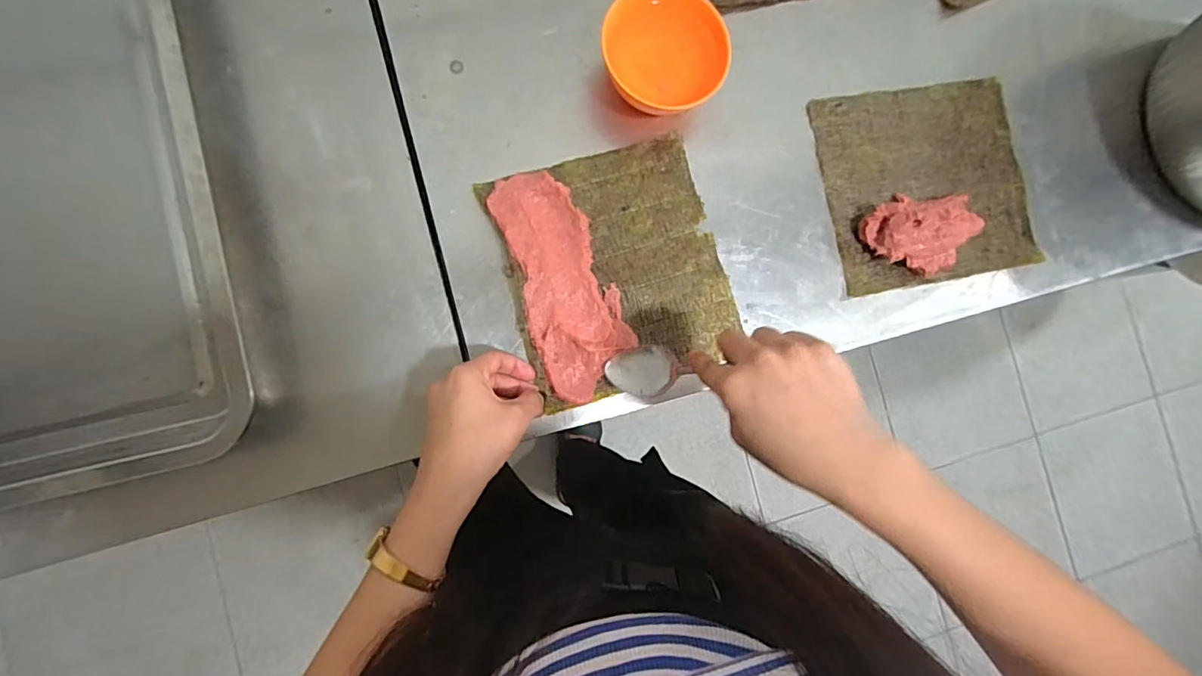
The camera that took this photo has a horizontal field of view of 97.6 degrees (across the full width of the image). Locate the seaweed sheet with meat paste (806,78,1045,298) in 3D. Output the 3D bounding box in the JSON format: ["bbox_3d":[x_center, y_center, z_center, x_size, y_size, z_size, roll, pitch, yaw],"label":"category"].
[{"bbox_3d":[0.307,-0.145,0.479,0.200,0.032,0.180,-10,88,-9],"label":"seaweed sheet with meat paste"}]

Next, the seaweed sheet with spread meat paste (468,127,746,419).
[{"bbox_3d":[0.013,-0.061,0.442,0.183,0.019,0.193,-18,89,-9],"label":"seaweed sheet with spread meat paste"}]

